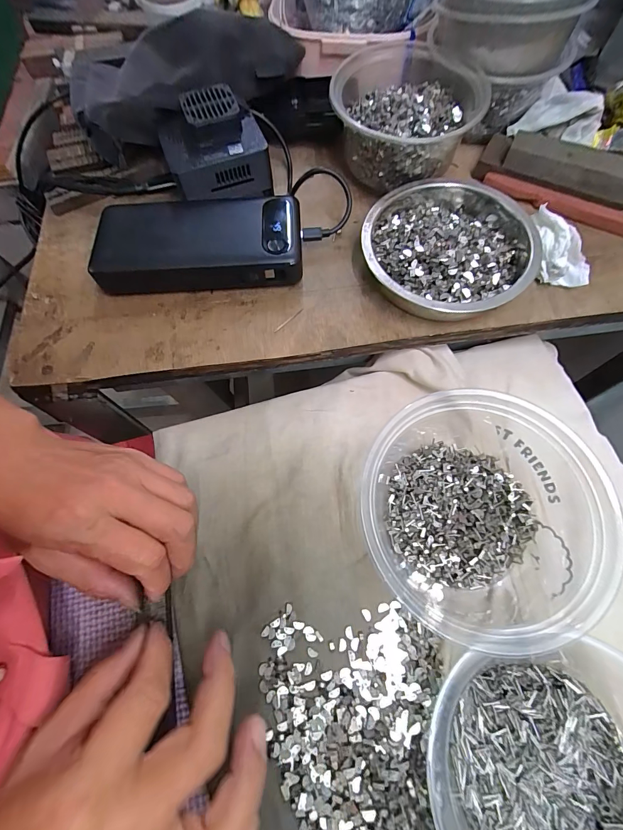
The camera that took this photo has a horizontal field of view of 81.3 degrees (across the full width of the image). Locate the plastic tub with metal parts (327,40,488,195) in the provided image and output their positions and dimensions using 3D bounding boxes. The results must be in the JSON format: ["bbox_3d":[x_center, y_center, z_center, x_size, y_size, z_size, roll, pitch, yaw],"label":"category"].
[{"bbox_3d":[0.074,-0.238,0.294,0.113,0.052,0.115,0,68,1],"label":"plastic tub with metal parts"}]

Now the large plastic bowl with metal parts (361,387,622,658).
[{"bbox_3d":[0.114,0.045,0.223,0.169,0.047,0.144,-31,71,-10],"label":"large plastic bowl with metal parts"}]

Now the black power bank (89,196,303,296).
[{"bbox_3d":[-0.086,-0.134,0.281,0.152,0.025,0.073,-3,68,0],"label":"black power bank"}]

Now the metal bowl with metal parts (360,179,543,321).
[{"bbox_3d":[0.102,-0.126,0.268,0.120,0.032,0.124,0,68,1],"label":"metal bowl with metal parts"}]

